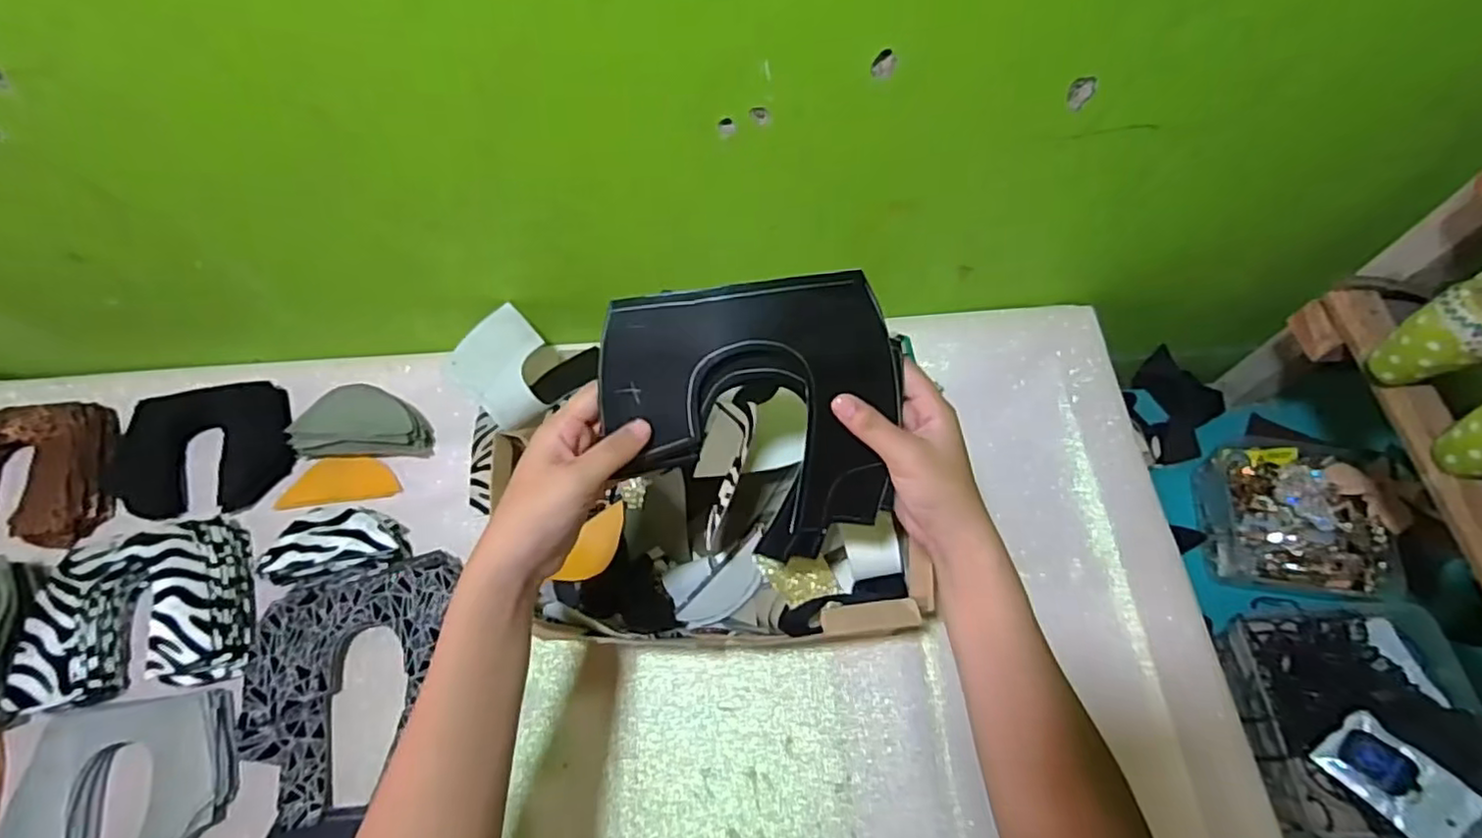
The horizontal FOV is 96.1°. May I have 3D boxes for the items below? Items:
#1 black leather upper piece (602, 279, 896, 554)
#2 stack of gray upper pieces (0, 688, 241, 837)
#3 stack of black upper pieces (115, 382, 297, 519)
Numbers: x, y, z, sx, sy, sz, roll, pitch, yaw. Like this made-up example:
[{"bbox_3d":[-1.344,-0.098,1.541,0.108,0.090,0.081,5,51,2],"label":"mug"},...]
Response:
[{"bbox_3d":[0.010,0.014,0.407,0.165,0.192,0.021,-9,28,-3],"label":"black leather upper piece"},{"bbox_3d":[-0.494,0.290,0.532,0.174,0.027,0.120,-6,64,-3],"label":"stack of gray upper pieces"},{"bbox_3d":[-0.527,0.033,0.655,0.167,0.036,0.125,-10,65,-5],"label":"stack of black upper pieces"}]

